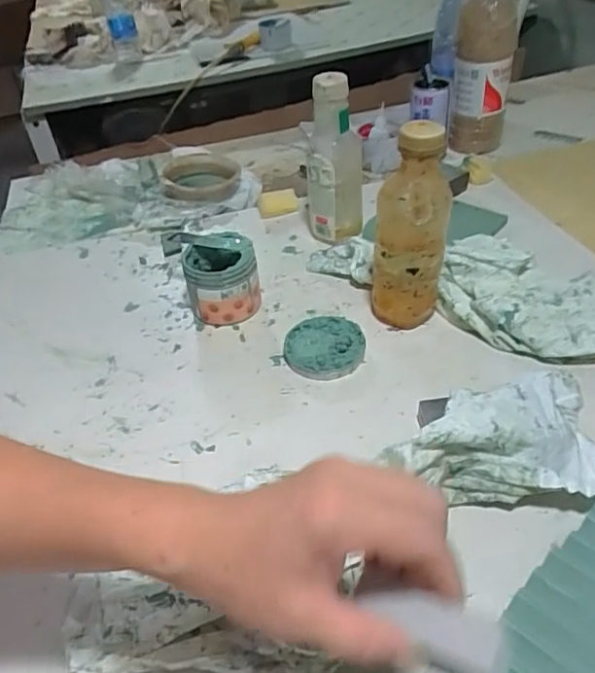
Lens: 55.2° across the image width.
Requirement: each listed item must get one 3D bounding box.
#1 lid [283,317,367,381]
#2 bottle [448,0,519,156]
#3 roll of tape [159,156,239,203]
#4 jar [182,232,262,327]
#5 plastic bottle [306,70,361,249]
[{"bbox_3d":[0.028,0.012,0.594,0.081,0.018,0.079,-3,41,3],"label":"lid"},{"bbox_3d":[0.287,-0.426,0.866,0.088,0.277,0.096,10,43,16],"label":"bottle"},{"bbox_3d":[-0.145,-0.247,0.889,0.124,0.026,0.126,-3,41,3],"label":"roll of tape"},{"bbox_3d":[-0.084,-0.063,0.645,0.083,0.078,0.072,-7,41,-2],"label":"jar"},{"bbox_3d":[0.042,-0.208,0.695,0.064,0.206,0.055,-4,41,1],"label":"plastic bottle"}]

